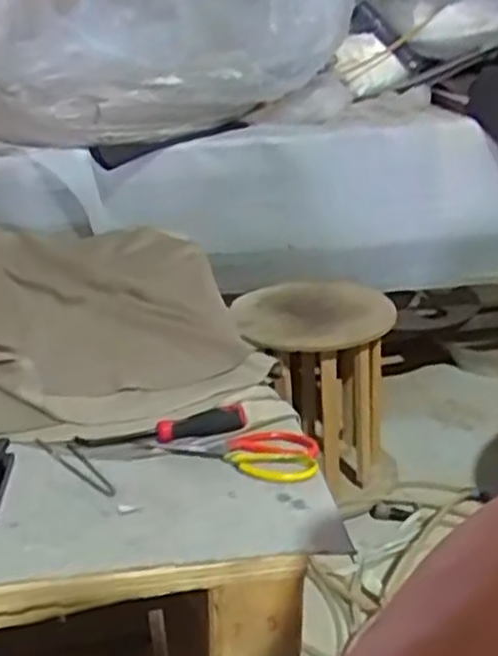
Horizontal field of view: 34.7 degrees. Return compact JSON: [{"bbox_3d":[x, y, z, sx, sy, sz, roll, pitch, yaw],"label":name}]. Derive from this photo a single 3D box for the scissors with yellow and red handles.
[{"bbox_3d":[-0.043,0.130,0.892,0.240,0.008,0.101,4,26,13],"label":"scissors with yellow and red handles"}]

